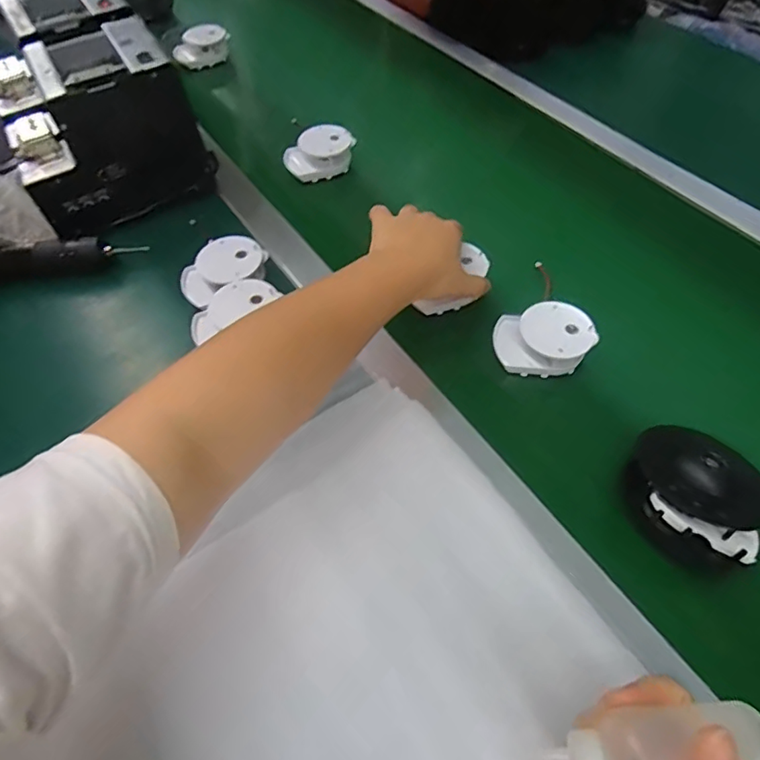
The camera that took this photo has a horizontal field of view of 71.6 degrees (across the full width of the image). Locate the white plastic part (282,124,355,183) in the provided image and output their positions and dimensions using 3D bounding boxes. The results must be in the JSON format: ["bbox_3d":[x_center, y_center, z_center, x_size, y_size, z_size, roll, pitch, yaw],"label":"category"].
[{"bbox_3d":[-0.074,-0.279,0.650,0.084,0.037,0.054,-25,59,-17],"label":"white plastic part"}]

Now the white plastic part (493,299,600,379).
[{"bbox_3d":[0.148,-0.039,0.475,0.082,0.035,0.059,3,55,2],"label":"white plastic part"}]

